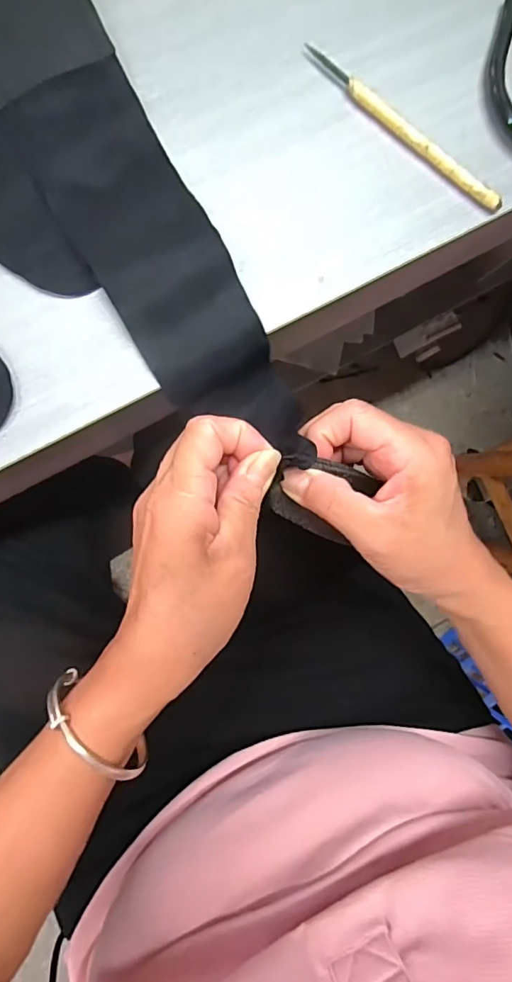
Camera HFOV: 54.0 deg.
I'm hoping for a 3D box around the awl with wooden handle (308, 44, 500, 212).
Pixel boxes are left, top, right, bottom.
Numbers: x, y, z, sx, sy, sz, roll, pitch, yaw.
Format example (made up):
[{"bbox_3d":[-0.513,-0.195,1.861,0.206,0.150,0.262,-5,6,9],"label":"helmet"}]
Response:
[{"bbox_3d":[0.089,-0.215,0.301,0.145,0.013,0.009,36,86,-9],"label":"awl with wooden handle"}]

